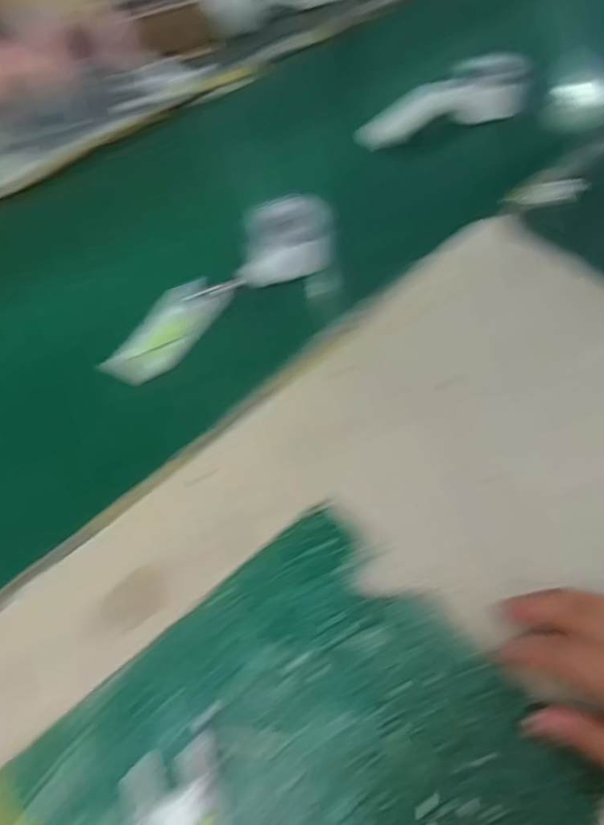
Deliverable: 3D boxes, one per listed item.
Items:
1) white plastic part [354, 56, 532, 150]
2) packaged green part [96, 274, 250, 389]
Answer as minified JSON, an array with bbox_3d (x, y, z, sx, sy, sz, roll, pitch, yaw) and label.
[{"bbox_3d":[0.168,-0.364,0.691,0.205,0.062,0.051,-21,57,-11],"label":"white plastic part"},{"bbox_3d":[-0.112,-0.073,0.517,0.051,0.017,0.132,22,60,17],"label":"packaged green part"}]

